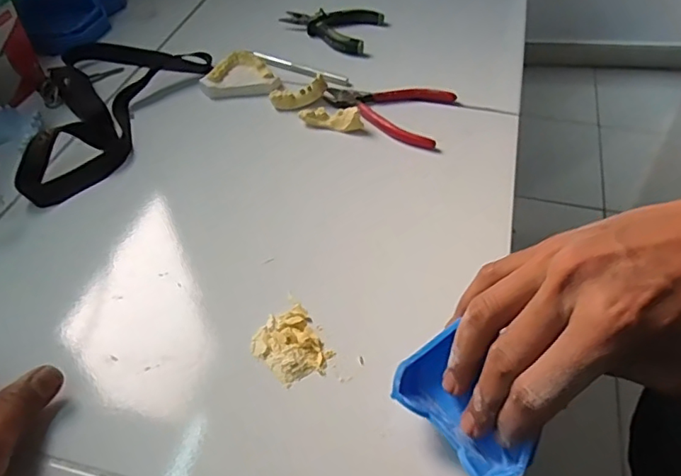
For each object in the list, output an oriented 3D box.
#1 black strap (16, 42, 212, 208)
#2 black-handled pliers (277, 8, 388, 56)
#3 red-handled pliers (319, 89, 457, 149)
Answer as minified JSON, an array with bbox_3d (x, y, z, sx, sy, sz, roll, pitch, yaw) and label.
[{"bbox_3d":[-0.241,-0.130,0.526,0.140,0.038,0.235,19,51,17],"label":"black strap"},{"bbox_3d":[-0.013,-0.249,0.638,0.111,0.018,0.079,17,50,15],"label":"black-handled pliers"},{"bbox_3d":[0.042,-0.126,0.531,0.119,0.012,0.083,14,49,13],"label":"red-handled pliers"}]

